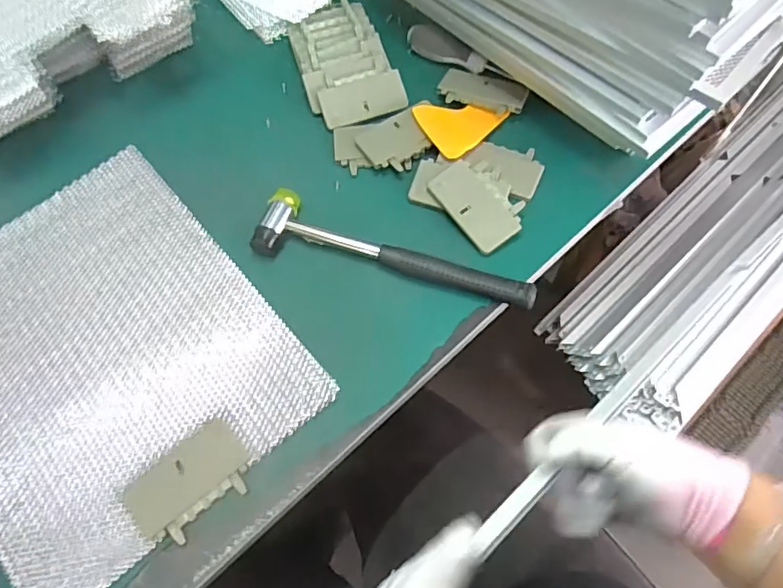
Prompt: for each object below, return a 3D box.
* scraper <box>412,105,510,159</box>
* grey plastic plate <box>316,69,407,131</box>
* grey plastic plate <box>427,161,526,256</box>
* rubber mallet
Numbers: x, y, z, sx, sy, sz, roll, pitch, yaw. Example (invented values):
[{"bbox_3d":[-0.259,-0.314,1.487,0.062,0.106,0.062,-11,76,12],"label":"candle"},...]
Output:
[{"bbox_3d":[0.068,-0.166,0.535,0.078,0.011,0.071,-29,66,-11],"label":"scraper"},{"bbox_3d":[-0.027,-0.192,0.546,0.084,0.004,0.043,-18,84,-6],"label":"grey plastic plate"},{"bbox_3d":[0.078,-0.081,0.489,0.057,0.009,0.084,-36,76,-4],"label":"grey plastic plate"},{"bbox_3d":[0.003,-0.038,0.474,0.239,0.025,0.057,15,62,4],"label":"rubber mallet"}]

